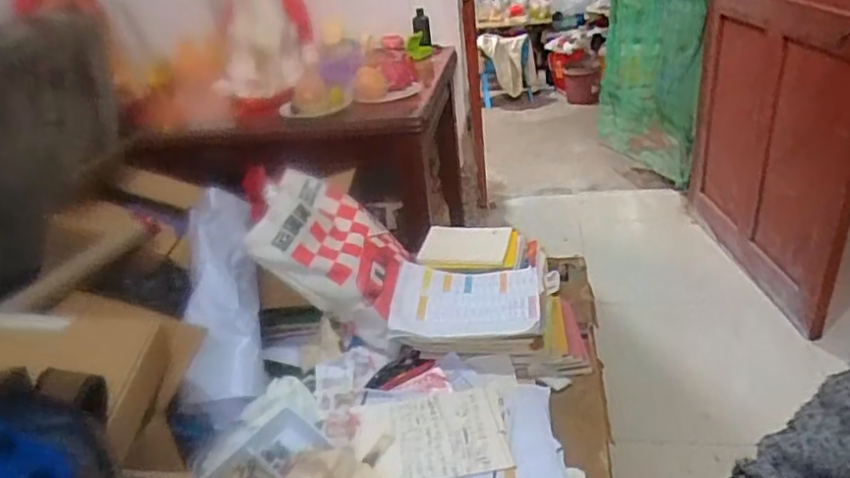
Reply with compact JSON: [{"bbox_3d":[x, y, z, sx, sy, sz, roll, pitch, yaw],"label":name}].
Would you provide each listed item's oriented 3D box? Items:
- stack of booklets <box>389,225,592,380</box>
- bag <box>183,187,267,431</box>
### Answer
[{"bbox_3d":[0.131,0.105,1.347,0.386,0.115,0.391,-4,29,4],"label":"stack of booklets"},{"bbox_3d":[-0.411,0.119,1.275,0.143,0.108,0.493,-10,53,-7],"label":"bag"}]

